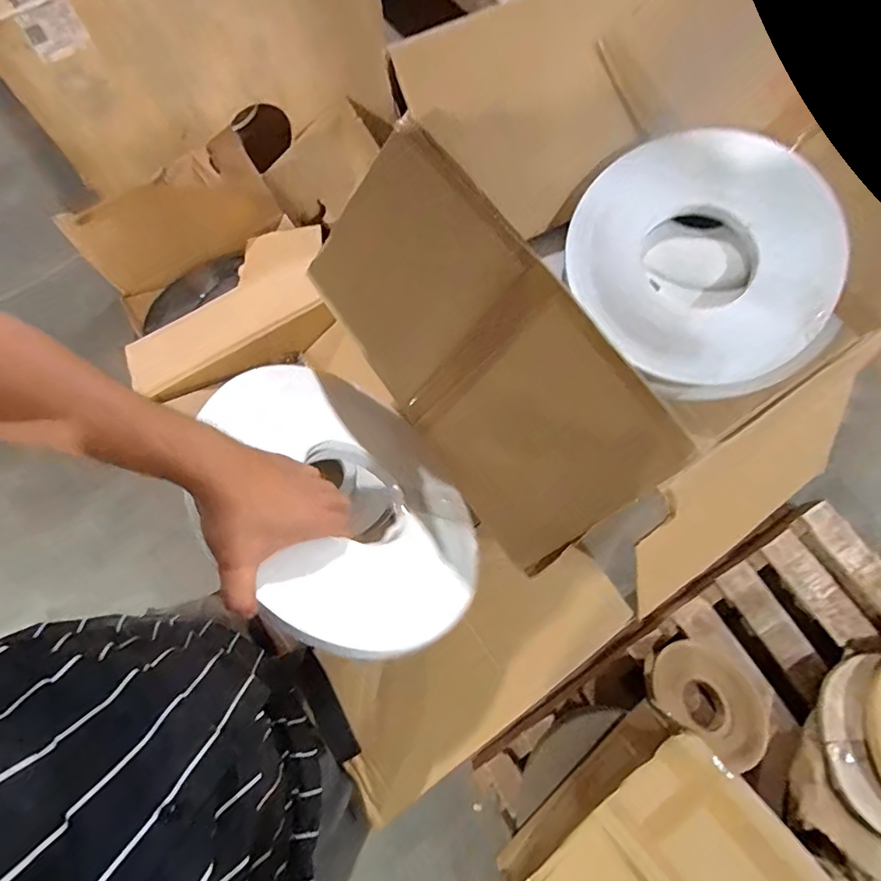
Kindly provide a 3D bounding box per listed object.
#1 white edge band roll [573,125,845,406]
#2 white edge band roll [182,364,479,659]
[{"bbox_3d":[0.288,-0.191,0.552,0.253,0.051,0.290,-39,78,7],"label":"white edge band roll"},{"bbox_3d":[-0.098,0.058,0.565,0.032,0.326,0.347,-43,45,30],"label":"white edge band roll"}]

